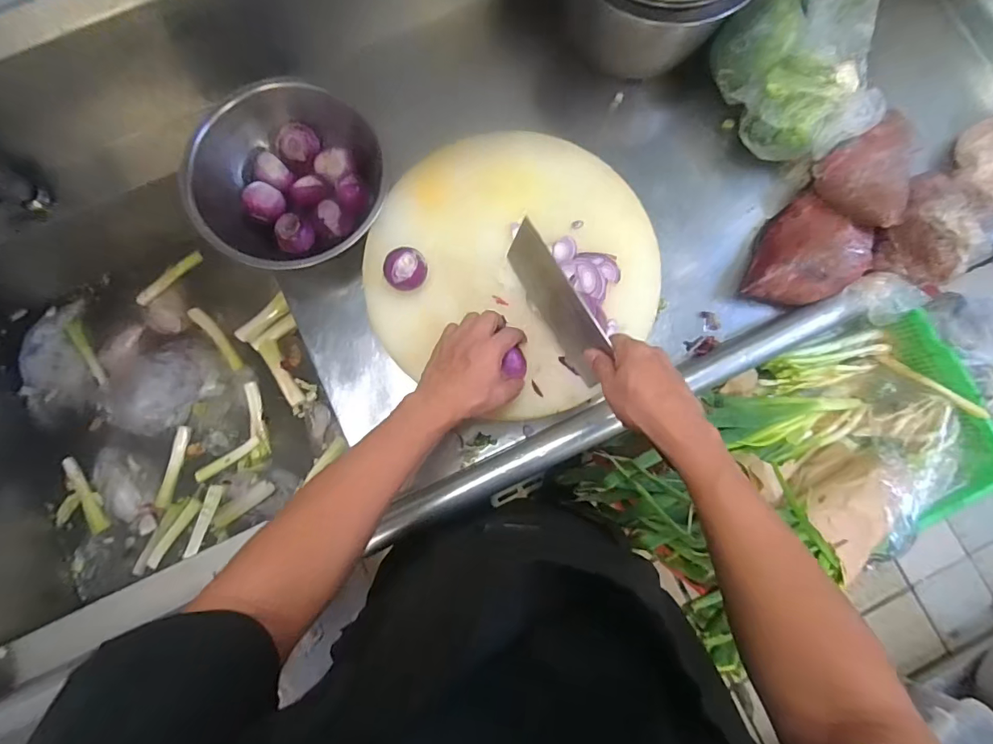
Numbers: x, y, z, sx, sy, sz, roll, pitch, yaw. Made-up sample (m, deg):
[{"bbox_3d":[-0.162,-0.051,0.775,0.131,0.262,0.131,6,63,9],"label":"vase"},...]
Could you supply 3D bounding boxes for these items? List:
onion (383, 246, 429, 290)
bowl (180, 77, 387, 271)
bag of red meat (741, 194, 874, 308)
[{"bbox_3d":[-0.106,-0.120,0.561,0.050,0.050,0.045,-22,83,-4],"label":"onion"},{"bbox_3d":[-0.269,-0.236,0.622,0.217,0.099,0.230,0,82,-1],"label":"bowl"},{"bbox_3d":[0.418,-0.156,0.638,0.120,0.056,0.159,41,83,5],"label":"bag of red meat"}]

